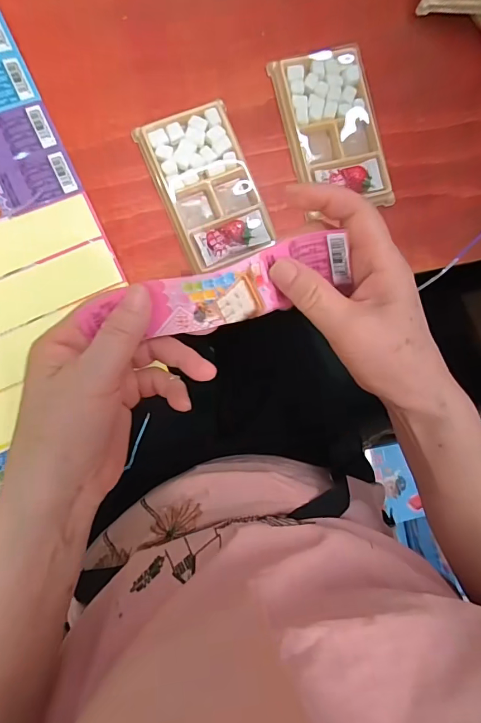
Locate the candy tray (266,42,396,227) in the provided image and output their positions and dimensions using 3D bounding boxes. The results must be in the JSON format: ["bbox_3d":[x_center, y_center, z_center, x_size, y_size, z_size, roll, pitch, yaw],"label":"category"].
[{"bbox_3d":[0.078,-0.195,0.358,0.077,0.014,0.134,-15,90,-7],"label":"candy tray"}]

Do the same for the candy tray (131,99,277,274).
[{"bbox_3d":[-0.026,-0.142,0.346,0.076,0.015,0.127,-22,91,-7],"label":"candy tray"}]

